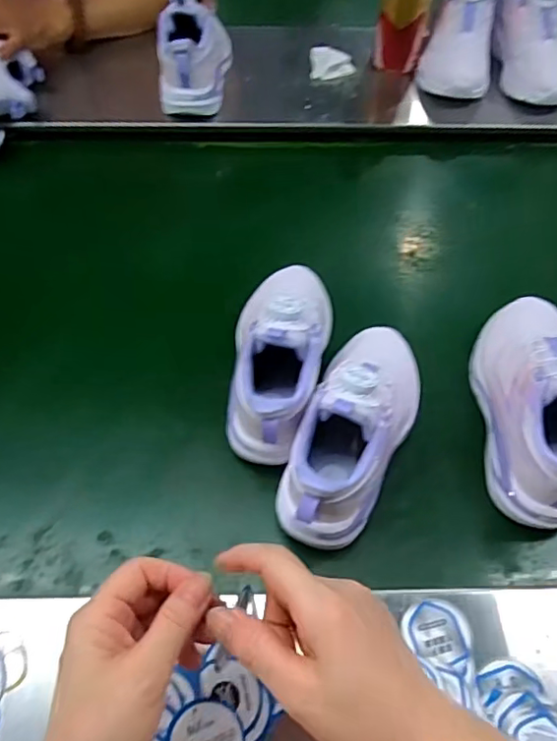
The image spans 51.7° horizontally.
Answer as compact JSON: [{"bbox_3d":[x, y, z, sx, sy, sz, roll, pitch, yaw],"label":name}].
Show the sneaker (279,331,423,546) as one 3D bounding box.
[{"bbox_3d":[0.067,0.042,0.476,0.075,0.110,0.209,23,59,12],"label":"sneaker"}]

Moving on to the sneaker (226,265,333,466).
[{"bbox_3d":[0.006,-0.021,0.515,0.081,0.111,0.212,7,57,2],"label":"sneaker"}]

